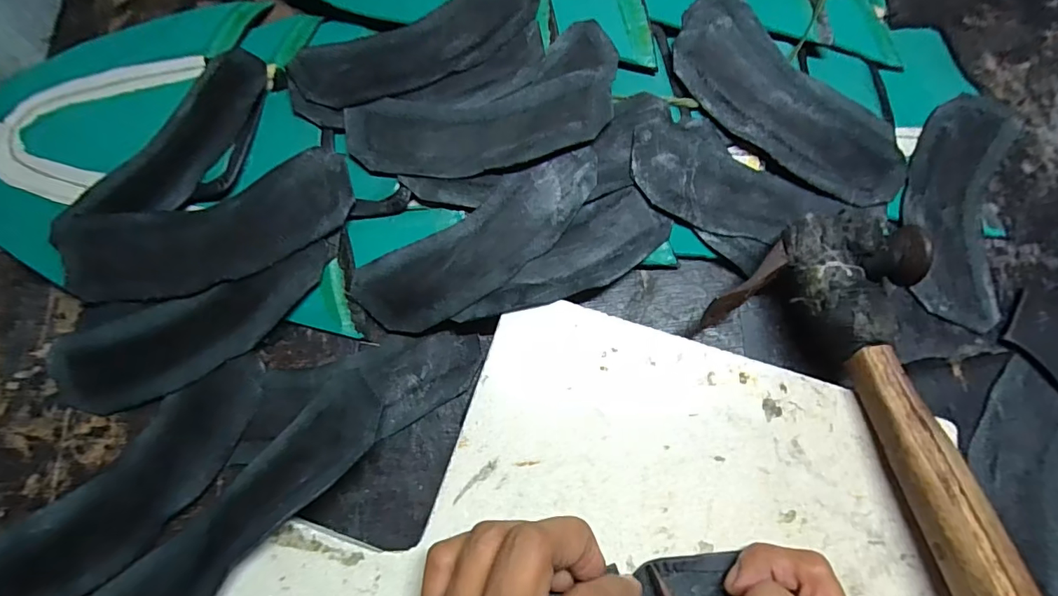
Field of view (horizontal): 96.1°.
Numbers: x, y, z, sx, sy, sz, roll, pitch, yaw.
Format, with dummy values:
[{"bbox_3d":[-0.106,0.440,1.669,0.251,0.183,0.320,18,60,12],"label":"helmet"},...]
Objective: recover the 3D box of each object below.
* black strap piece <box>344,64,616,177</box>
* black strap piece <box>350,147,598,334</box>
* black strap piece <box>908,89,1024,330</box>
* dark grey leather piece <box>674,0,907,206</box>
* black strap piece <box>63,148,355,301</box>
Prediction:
[{"bbox_3d":[-0.025,-0.096,0.265,0.150,0.008,0.055,-9,72,-3],"label":"black strap piece"},{"bbox_3d":[-0.021,-0.028,0.258,0.143,0.021,0.050,-31,74,-10],"label":"black strap piece"},{"bbox_3d":[0.251,-0.057,0.277,0.057,0.004,0.144,21,77,4],"label":"black strap piece"},{"bbox_3d":[0.151,-0.113,0.278,0.156,0.009,0.069,41,79,4],"label":"dark grey leather piece"},{"bbox_3d":[-0.169,-0.033,0.256,0.152,0.017,0.056,-17,72,-6],"label":"black strap piece"}]

